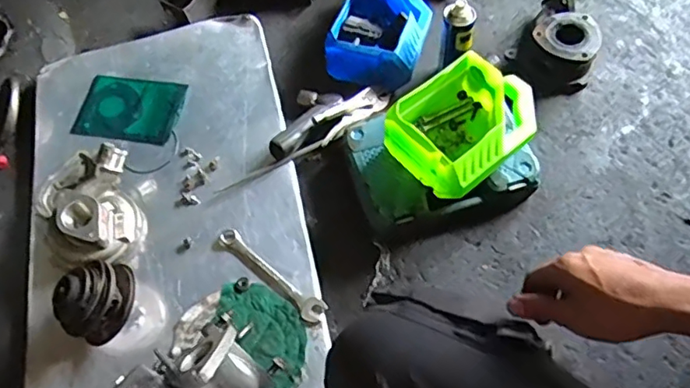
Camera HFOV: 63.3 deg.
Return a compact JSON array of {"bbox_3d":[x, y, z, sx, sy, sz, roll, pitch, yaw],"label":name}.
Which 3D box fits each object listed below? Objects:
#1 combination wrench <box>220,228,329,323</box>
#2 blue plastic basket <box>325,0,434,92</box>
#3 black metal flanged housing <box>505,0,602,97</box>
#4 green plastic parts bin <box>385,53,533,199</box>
[{"bbox_3d":[-0.108,0.114,0.815,0.201,0.005,0.033,37,70,21],"label":"combination wrench"},{"bbox_3d":[0.066,-0.294,1.012,0.160,0.087,0.207,14,64,11],"label":"blue plastic basket"},{"bbox_3d":[0.372,-0.263,0.983,0.142,0.082,0.135,29,67,17],"label":"black metal flanged housing"},{"bbox_3d":[0.180,-0.102,0.843,0.203,0.109,0.171,-37,66,-15],"label":"green plastic parts bin"}]

